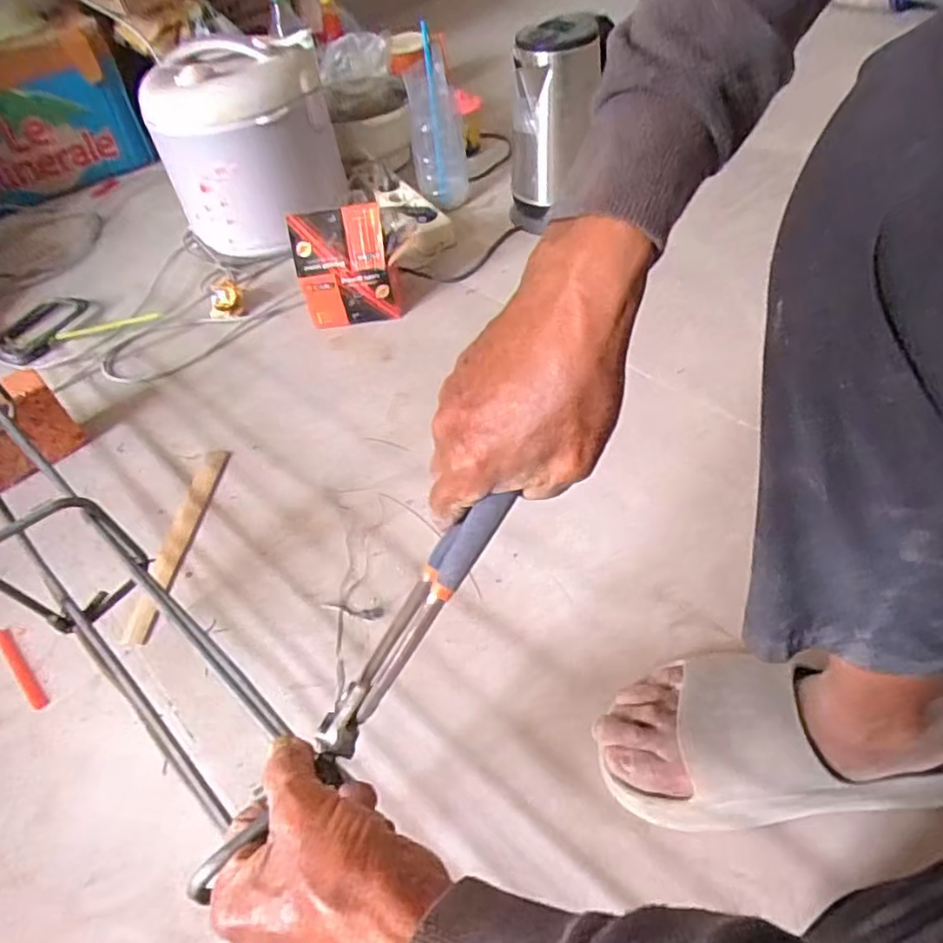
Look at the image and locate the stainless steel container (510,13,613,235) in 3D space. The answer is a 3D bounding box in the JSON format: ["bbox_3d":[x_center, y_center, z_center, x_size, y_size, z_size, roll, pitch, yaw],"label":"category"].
[{"bbox_3d":[0.128,-0.499,0.949,0.116,0.270,0.108,-3,49,4],"label":"stainless steel container"}]

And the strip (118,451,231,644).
[{"bbox_3d":[-0.308,0.068,0.682,0.025,0.010,0.237,1,49,7],"label":"strip"}]

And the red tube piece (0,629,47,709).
[{"bbox_3d":[-0.417,0.181,0.596,0.011,0.010,0.102,-39,56,-25],"label":"red tube piece"}]

